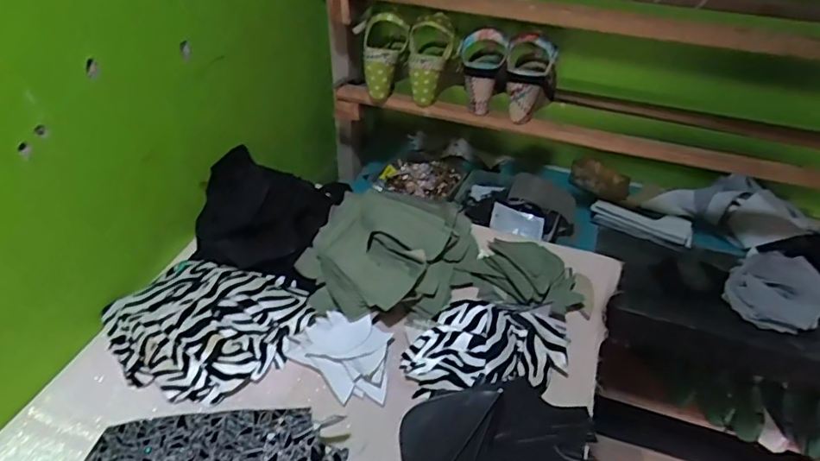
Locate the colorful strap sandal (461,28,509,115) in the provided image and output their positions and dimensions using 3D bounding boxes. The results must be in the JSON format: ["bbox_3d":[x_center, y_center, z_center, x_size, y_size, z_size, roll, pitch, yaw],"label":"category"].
[{"bbox_3d":[0.123,-0.273,0.928,0.075,0.129,0.109,7,38,4],"label":"colorful strap sandal"}]

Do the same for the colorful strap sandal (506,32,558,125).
[{"bbox_3d":[0.213,-0.284,0.949,0.092,0.131,0.188,11,39,9],"label":"colorful strap sandal"}]

